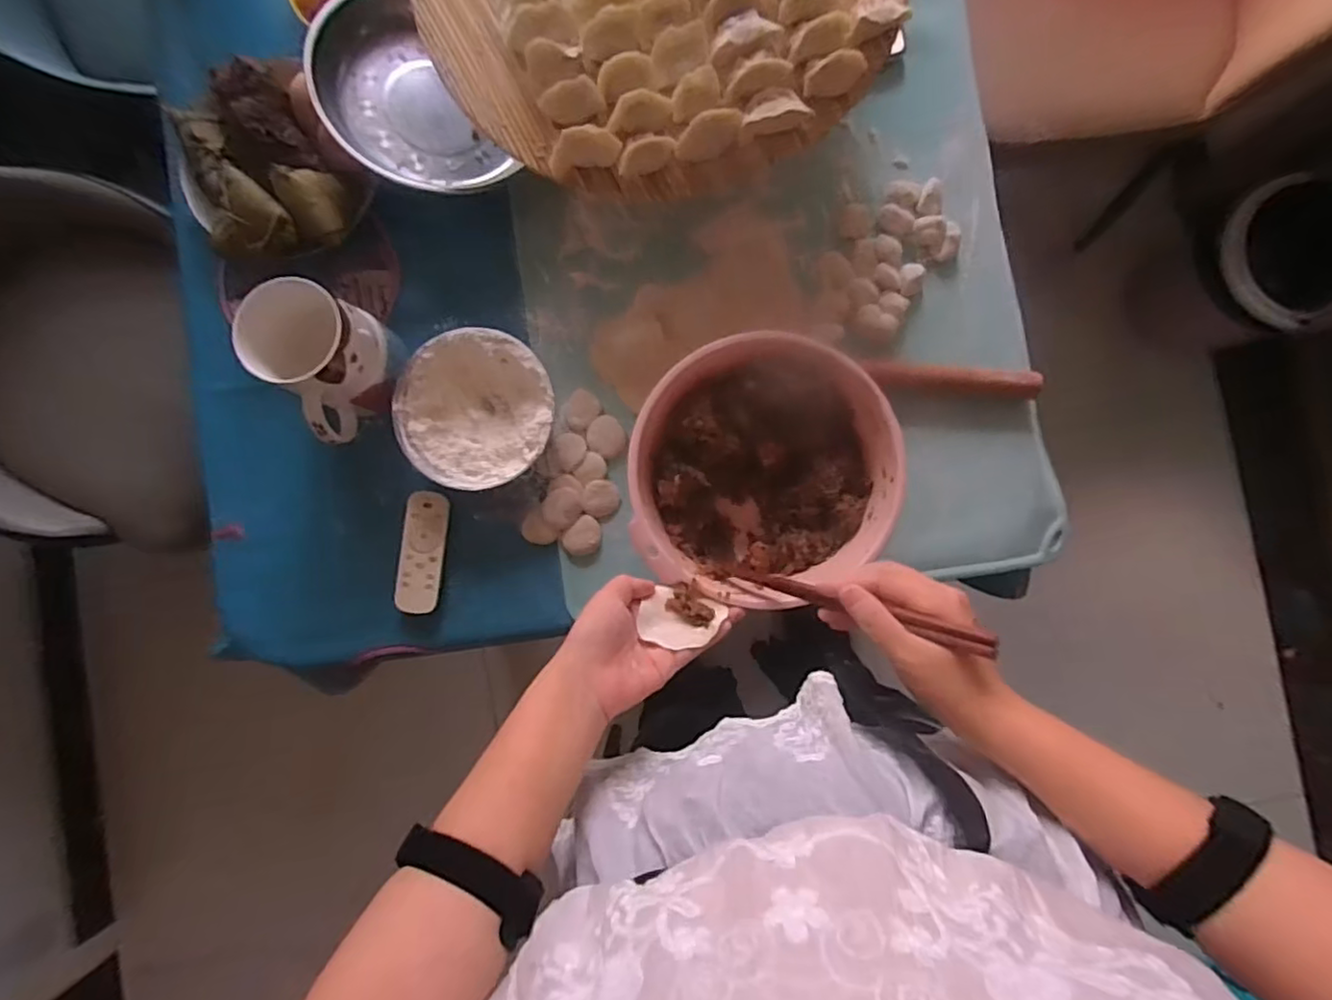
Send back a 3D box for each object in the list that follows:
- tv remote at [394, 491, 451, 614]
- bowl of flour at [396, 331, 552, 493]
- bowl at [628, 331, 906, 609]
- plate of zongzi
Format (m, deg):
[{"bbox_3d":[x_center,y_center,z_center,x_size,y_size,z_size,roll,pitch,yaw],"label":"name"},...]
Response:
[{"bbox_3d":[-0.221,0.047,0.579,0.037,0.013,0.107,5,88,1],"label":"tv remote"},{"bbox_3d":[-0.167,-0.079,0.570,0.134,0.040,0.134,0,88,1],"label":"bowl of flour"},{"bbox_3d":[0.080,-0.020,0.545,0.207,0.083,0.202,0,88,1],"label":"bowl"},{"bbox_3d":[-0.358,-0.294,0.573,0.136,0.070,0.179,-32,88,0],"label":"plate of zongzi"}]

